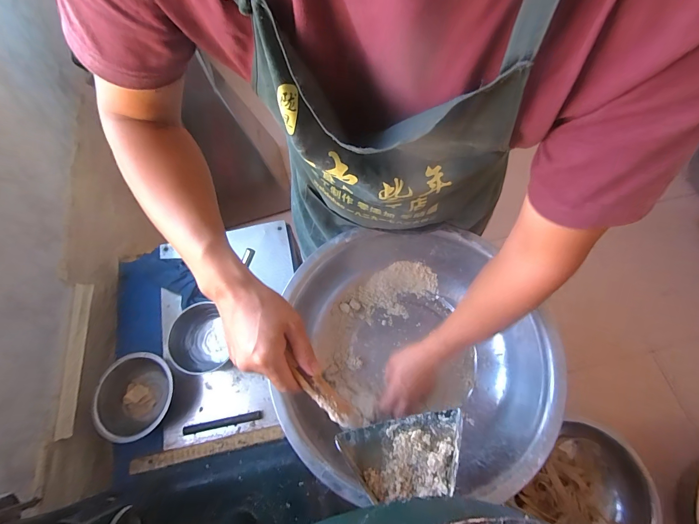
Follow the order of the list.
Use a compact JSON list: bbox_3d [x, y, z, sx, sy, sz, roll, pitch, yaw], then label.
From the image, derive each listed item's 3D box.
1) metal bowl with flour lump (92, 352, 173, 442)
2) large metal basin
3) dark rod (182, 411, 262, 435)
[{"bbox_3d":[-0.503,0.320,0.790,0.182,0.079,0.189,-25,70,-7],"label":"metal bowl with flour lump"},{"bbox_3d":[0.110,0.155,0.579,0.417,0.137,0.406,-1,69,2],"label":"large metal basin"},{"bbox_3d":[-0.307,0.389,0.788,0.188,0.008,0.018,-11,68,-2],"label":"dark rod"}]

